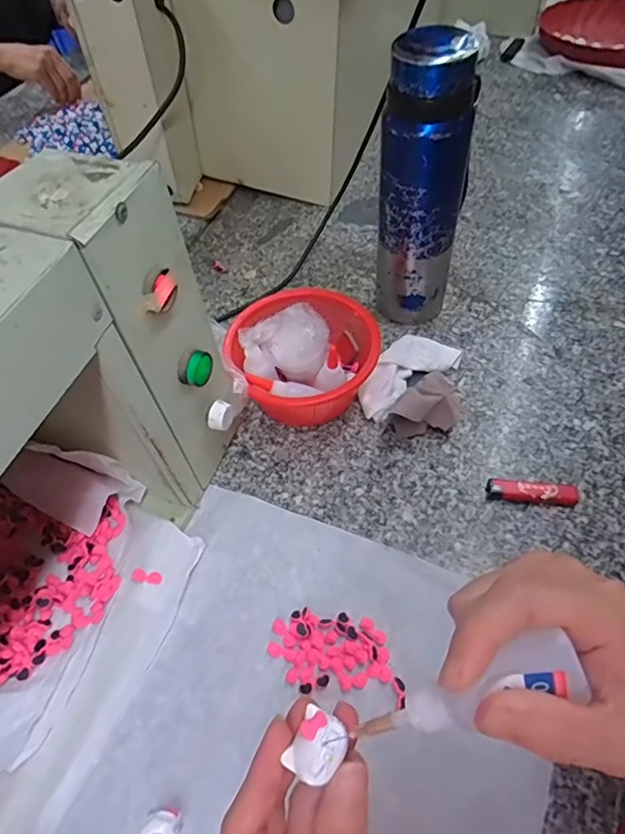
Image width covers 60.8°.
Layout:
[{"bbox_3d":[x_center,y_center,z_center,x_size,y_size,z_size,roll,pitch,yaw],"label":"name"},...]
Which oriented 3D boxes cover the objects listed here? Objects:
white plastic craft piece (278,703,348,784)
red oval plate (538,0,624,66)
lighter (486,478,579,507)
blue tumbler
[{"bbox_3d":[0.003,0.134,0.217,0.019,0.007,0.024,27,61,22],"label":"white plastic craft piece"},{"bbox_3d":[0.509,-0.672,0.929,0.240,0.043,0.181,26,60,21],"label":"red oval plate"},{"bbox_3d":[0.199,0.067,0.481,0.079,0.012,0.020,5,55,8],"label":"lighter"},{"bbox_3d":[0.107,-0.213,0.526,0.079,0.272,0.066,8,56,10],"label":"blue tumbler"}]

